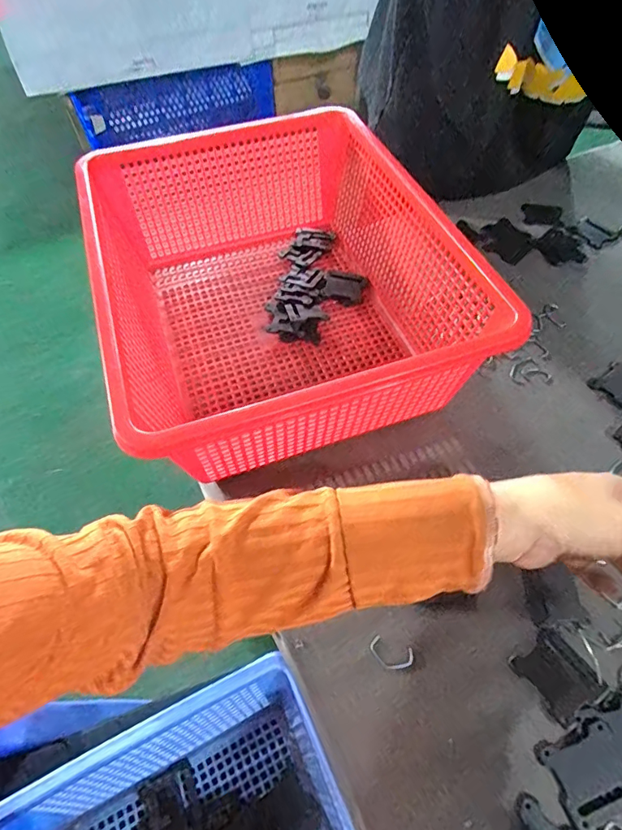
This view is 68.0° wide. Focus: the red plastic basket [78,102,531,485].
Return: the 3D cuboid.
[{"bbox_3d":[-0.036,-0.133,0.457,0.301,0.128,0.385,-18,57,-11],"label":"red plastic basket"}]

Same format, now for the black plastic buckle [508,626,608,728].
[{"bbox_3d":[0.170,0.179,0.318,0.042,0.005,0.046,-30,61,-19],"label":"black plastic buckle"}]

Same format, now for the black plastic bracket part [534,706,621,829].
[{"bbox_3d":[0.185,0.217,0.290,0.072,0.006,0.050,-17,57,-11],"label":"black plastic bracket part"}]

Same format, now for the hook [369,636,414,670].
[{"bbox_3d":[0.057,0.173,0.331,0.030,0.004,0.018,16,57,11],"label":"hook"}]

